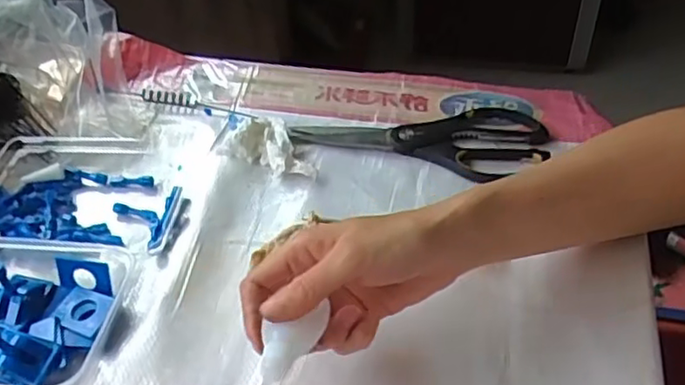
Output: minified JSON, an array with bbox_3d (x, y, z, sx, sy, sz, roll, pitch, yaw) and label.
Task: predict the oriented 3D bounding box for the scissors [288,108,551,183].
[{"bbox_3d":[0.068,-0.040,0.553,0.219,0.011,0.088,-6,44,-1],"label":"scissors"}]

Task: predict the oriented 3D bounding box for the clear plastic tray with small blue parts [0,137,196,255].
[{"bbox_3d":[-0.219,-0.002,0.524,0.175,0.032,0.114,-1,45,5],"label":"clear plastic tray with small blue parts"}]

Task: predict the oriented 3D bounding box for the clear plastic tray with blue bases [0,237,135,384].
[{"bbox_3d":[-0.237,0.084,0.434,0.162,0.039,0.115,3,45,8],"label":"clear plastic tray with blue bases"}]

